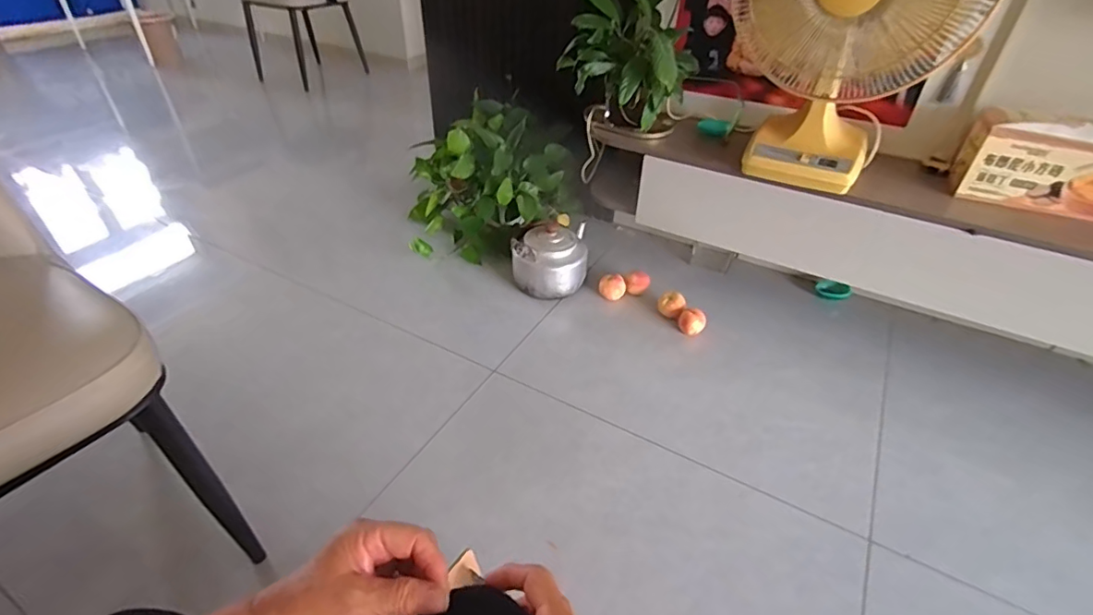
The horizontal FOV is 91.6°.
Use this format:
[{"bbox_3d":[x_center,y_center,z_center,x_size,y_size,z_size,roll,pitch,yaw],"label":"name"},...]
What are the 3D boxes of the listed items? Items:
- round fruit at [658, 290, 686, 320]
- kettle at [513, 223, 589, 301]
[{"bbox_3d":[0.316,0.000,1.350,0.065,0.064,0.056,12,42,13],"label":"round fruit"},{"bbox_3d":[0.009,-0.151,1.429,0.192,0.164,0.222,2,41,2],"label":"kettle"}]

